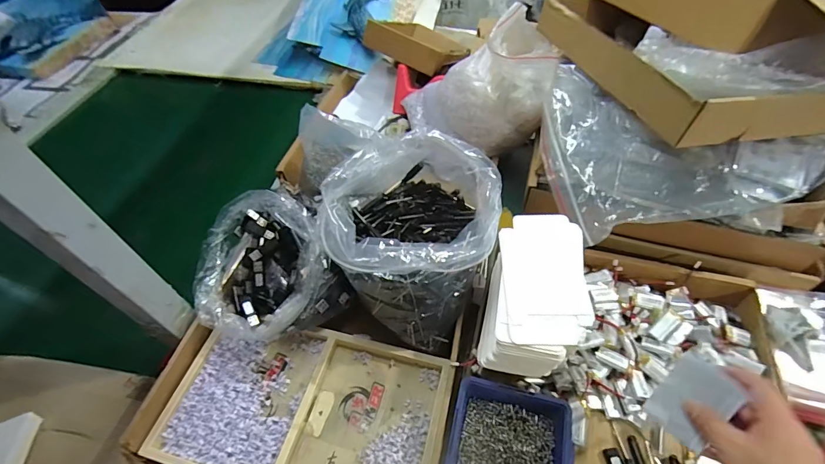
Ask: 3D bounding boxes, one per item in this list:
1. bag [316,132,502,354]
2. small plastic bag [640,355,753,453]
[{"bbox_3d":[0.001,0.000,0.501,0.197,0.180,0.208,12,53,11],"label":"bag"},{"bbox_3d":[0.252,0.151,0.349,0.050,0.004,0.072,40,106,40],"label":"small plastic bag"}]

